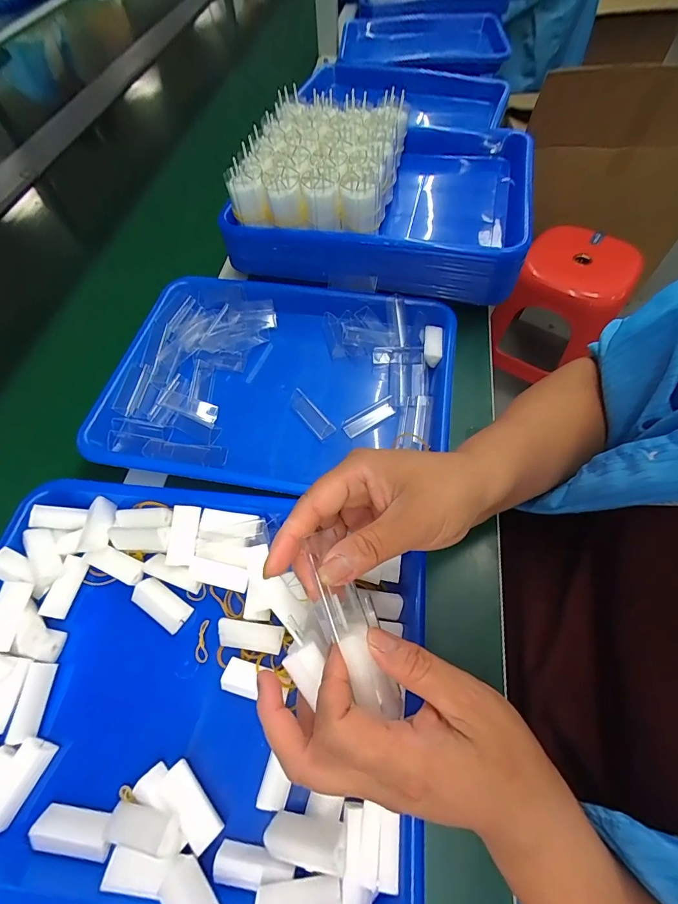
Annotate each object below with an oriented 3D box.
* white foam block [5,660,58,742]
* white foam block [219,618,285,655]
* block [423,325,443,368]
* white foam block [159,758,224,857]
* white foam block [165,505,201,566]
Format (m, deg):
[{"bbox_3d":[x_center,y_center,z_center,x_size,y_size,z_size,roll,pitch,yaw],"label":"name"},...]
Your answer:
[{"bbox_3d":[-0.212,0.171,0.268,0.016,0.012,0.046,-3,60,1],"label":"white foam block"},{"bbox_3d":[-0.063,0.134,0.283,0.048,0.016,0.018,7,61,6],"label":"white foam block"},{"bbox_3d":[0.101,-0.113,0.416,0.021,0.013,0.049,9,61,8],"label":"block"},{"bbox_3d":[-0.089,0.211,0.233,0.017,0.007,0.045,-42,67,-19],"label":"white foam block"},{"bbox_3d":[-0.122,0.065,0.306,0.018,0.008,0.046,2,73,4],"label":"white foam block"}]

